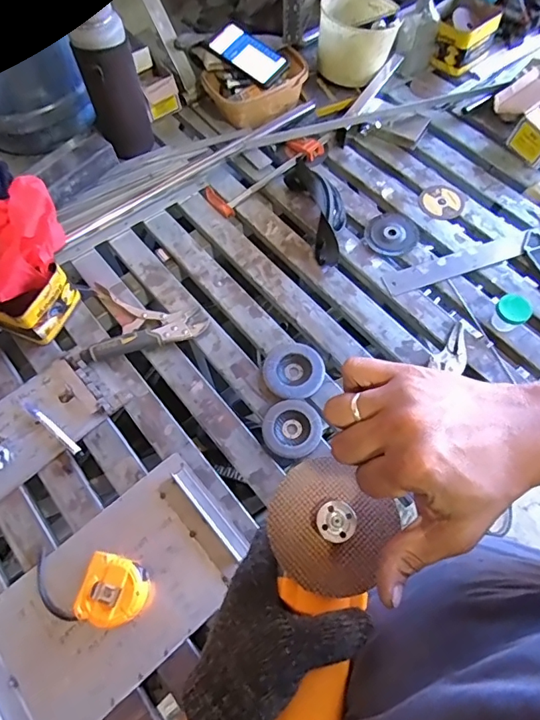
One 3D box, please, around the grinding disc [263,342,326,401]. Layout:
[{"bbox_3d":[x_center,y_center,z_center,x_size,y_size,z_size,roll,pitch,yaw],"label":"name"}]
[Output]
[{"bbox_3d":[0.037,0.016,0.737,0.091,0.015,0.098,0,67,1],"label":"grinding disc"}]

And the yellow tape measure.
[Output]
[{"bbox_3d":[-0.196,0.295,0.595,0.080,0.041,0.076,15,66,9],"label":"yellow tape measure"}]

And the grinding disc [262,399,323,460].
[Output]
[{"bbox_3d":[0.033,0.102,0.698,0.084,0.012,0.086,0,67,1],"label":"grinding disc"}]

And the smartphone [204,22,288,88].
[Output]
[{"bbox_3d":[-0.048,-0.610,0.925,0.160,0.016,0.077,37,87,8],"label":"smartphone"}]

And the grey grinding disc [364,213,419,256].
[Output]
[{"bbox_3d":[0.225,-0.231,0.848,0.098,0.005,0.088,-31,70,-12],"label":"grey grinding disc"}]

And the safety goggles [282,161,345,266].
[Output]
[{"bbox_3d":[0.099,-0.276,0.836,0.083,0.066,0.217,-16,67,-6],"label":"safety goggles"}]

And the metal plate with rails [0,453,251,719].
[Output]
[{"bbox_3d":[-0.213,0.318,0.602,0.375,0.024,0.195,-39,72,-15],"label":"metal plate with rails"}]

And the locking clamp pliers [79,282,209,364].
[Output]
[{"bbox_3d":[-0.206,-0.065,0.770,0.192,0.024,0.142,1,67,1],"label":"locking clamp pliers"}]

